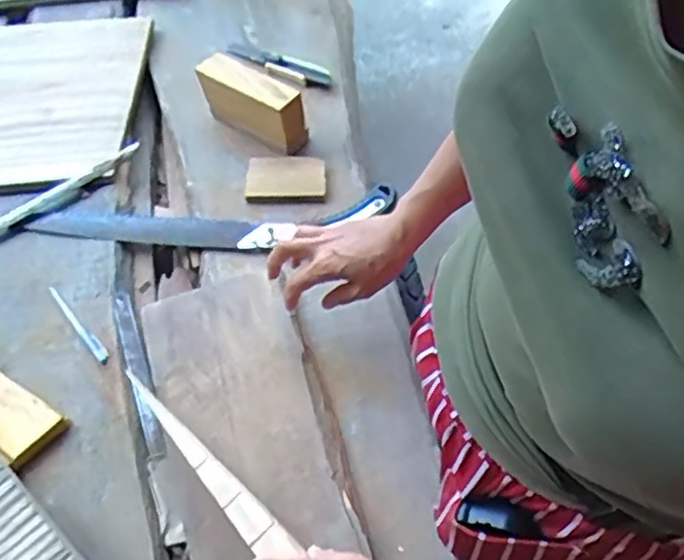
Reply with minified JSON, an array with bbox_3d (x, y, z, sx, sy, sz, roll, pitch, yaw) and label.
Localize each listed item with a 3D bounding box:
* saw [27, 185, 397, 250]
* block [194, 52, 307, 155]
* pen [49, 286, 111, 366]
[{"bbox_3d":[-0.163,-0.069,0.795,0.446,0.018,0.067,-2,63,5],"label":"saw"},{"bbox_3d":[-0.116,-0.233,0.838,0.150,0.090,0.050,30,68,17],"label":"block"},{"bbox_3d":[-0.303,0.050,0.736,0.013,0.011,0.132,-40,68,-16],"label":"pen"}]

